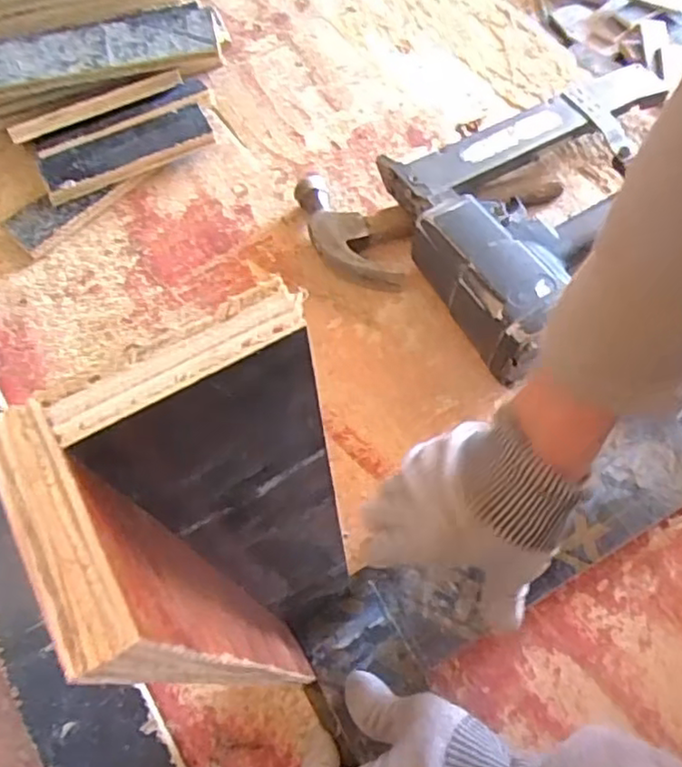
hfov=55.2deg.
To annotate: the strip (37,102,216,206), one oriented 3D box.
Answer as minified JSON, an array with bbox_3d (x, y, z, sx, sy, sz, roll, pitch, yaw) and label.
[{"bbox_3d":[-0.207,-0.227,0.630,0.162,0.016,0.057,-26,67,-16],"label":"strip"}]

